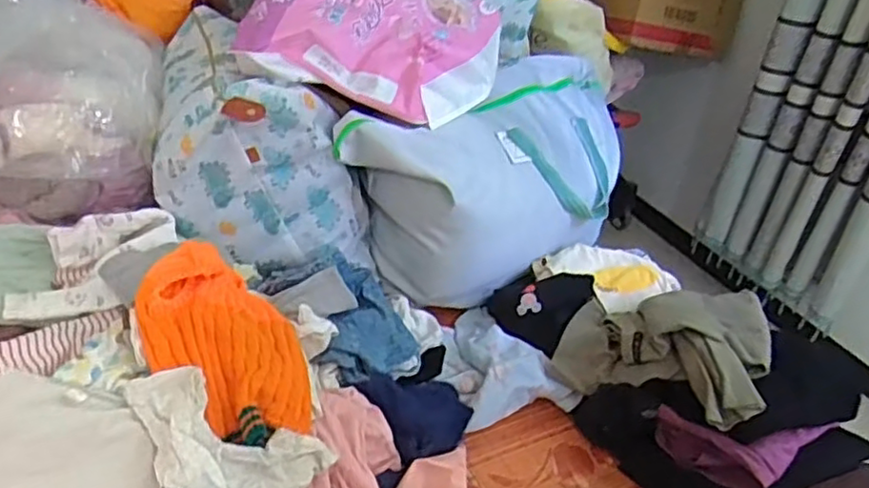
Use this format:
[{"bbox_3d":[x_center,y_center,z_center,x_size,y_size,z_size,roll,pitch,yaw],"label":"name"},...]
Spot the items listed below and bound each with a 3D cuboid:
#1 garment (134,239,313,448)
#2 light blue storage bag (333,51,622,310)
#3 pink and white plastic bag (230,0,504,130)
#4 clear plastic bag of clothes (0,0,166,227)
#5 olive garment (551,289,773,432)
[{"bbox_3d":[-0.259,0.110,0.832,0.183,0.116,0.269,-13,39,-27],"label":"garment"},{"bbox_3d":[0.152,-0.132,1.329,0.346,0.291,0.655,27,38,27],"label":"light blue storage bag"},{"bbox_3d":[-0.093,-0.416,1.233,0.444,0.102,0.433,15,58,-14],"label":"pink and white plastic bag"},{"bbox_3d":[-0.707,-0.249,1.125,0.457,0.290,0.417,-5,36,-18],"label":"clear plastic bag of clothes"},{"bbox_3d":[0.372,0.155,1.052,0.295,0.139,0.241,30,40,30],"label":"olive garment"}]

